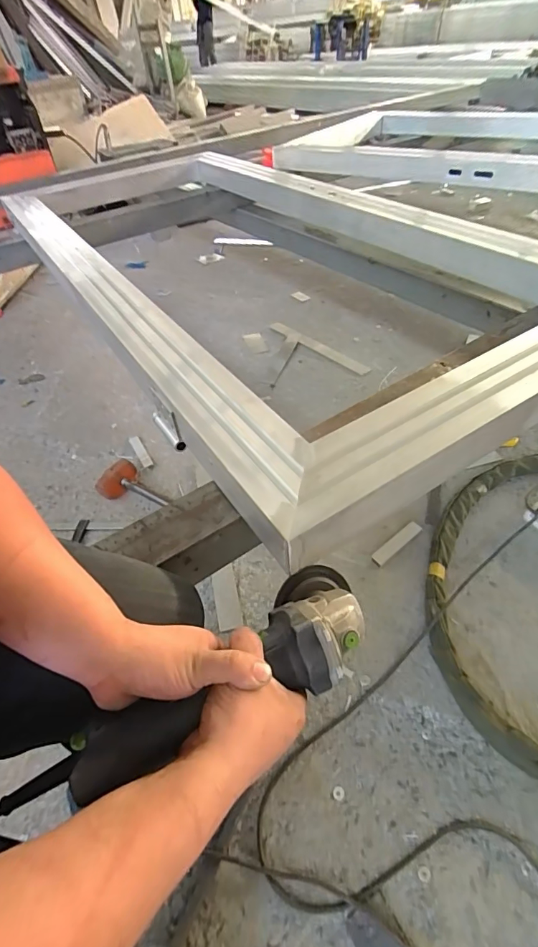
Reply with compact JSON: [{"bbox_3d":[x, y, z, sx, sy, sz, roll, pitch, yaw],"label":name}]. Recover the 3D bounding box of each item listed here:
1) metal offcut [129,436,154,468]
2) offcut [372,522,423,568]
[{"bbox_3d":[-0.376,-0.063,1.257,0.030,0.016,0.134,-27,50,-19],"label":"metal offcut"},{"bbox_3d":[0.290,0.158,0.977,0.145,0.009,0.033,-33,52,-23],"label":"offcut"}]

